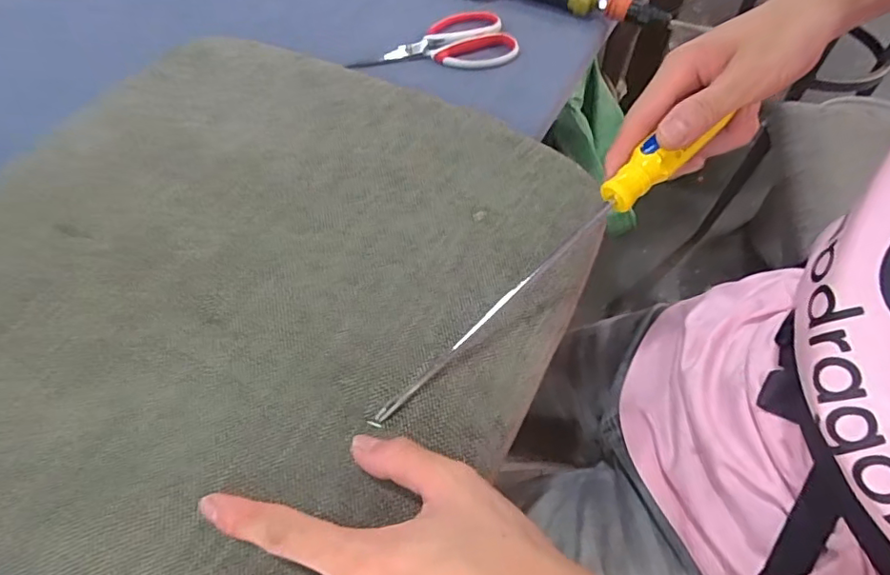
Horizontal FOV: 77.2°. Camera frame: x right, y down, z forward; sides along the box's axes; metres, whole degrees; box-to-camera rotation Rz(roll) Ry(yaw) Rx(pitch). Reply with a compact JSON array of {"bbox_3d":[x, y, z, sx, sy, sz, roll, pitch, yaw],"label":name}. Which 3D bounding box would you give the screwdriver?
[{"bbox_3d":[0.058,-0.011,0.345,0.269,0.019,0.020,-42,64,-6],"label":"screwdriver"}]

